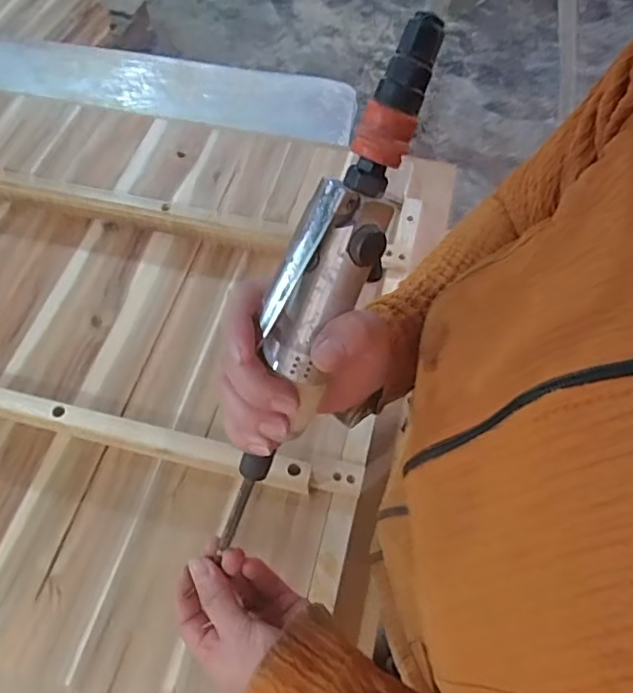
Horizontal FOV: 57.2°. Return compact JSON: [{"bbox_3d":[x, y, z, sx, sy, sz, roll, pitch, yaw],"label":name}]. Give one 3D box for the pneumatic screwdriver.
[{"bbox_3d":[-0.005,-0.008,0.295,0.037,0.291,0.028,30,24,18],"label":"pneumatic screwdriver"}]

